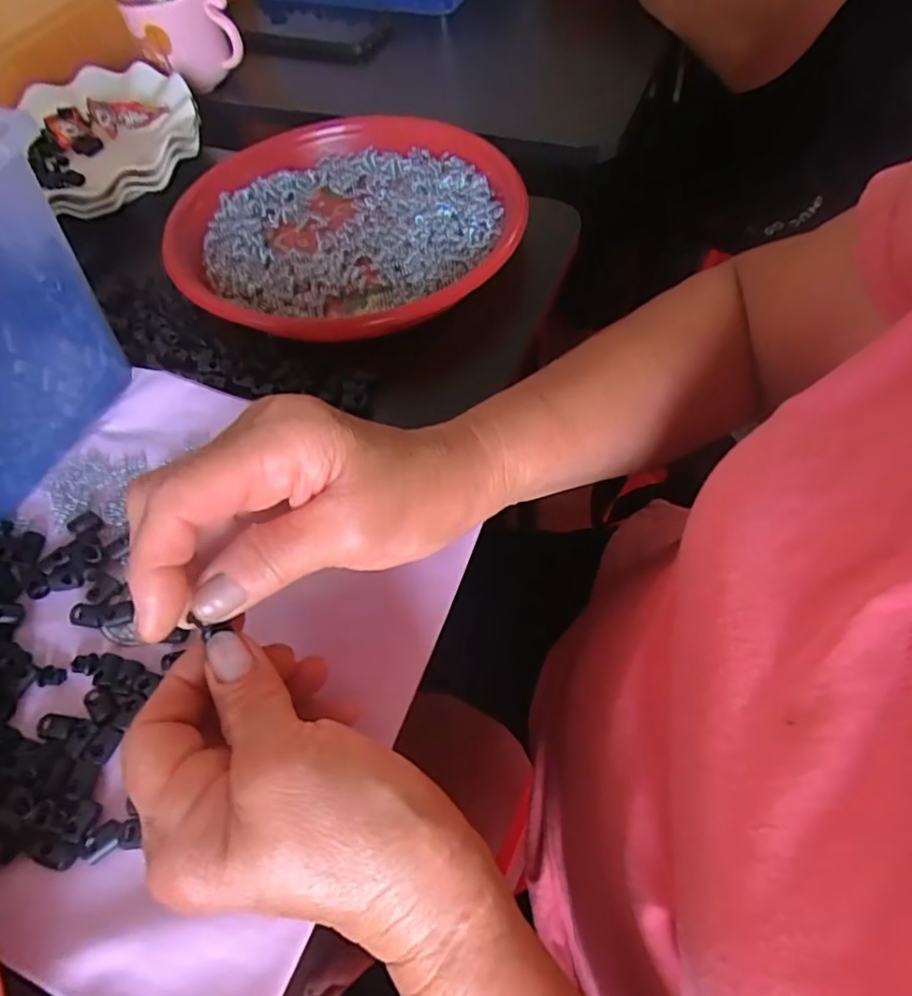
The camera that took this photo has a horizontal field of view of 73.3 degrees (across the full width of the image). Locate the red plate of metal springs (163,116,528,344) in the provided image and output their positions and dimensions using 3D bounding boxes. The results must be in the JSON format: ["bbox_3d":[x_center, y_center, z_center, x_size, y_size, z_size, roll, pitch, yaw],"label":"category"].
[{"bbox_3d":[-0.073,-0.190,0.418,0.227,0.028,0.221,1,59,7],"label":"red plate of metal springs"}]

